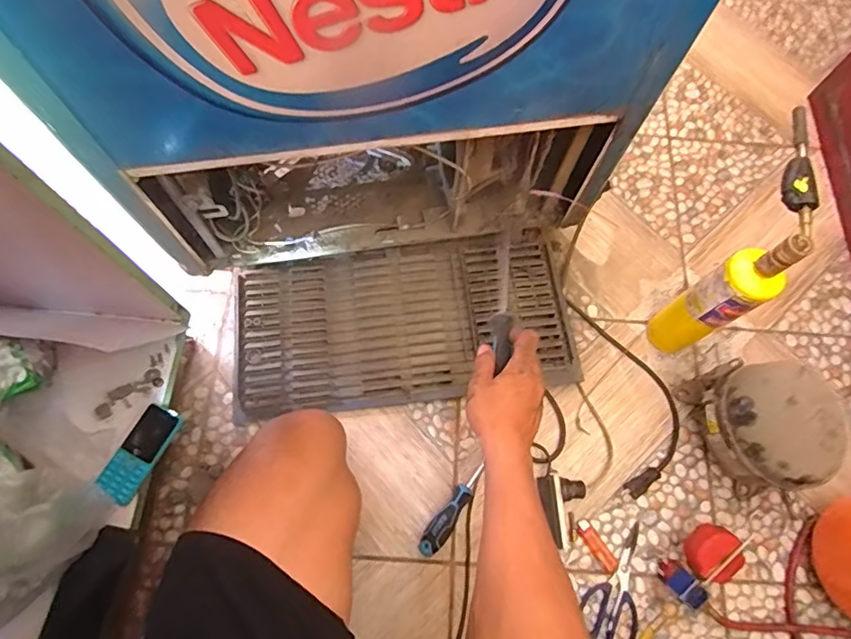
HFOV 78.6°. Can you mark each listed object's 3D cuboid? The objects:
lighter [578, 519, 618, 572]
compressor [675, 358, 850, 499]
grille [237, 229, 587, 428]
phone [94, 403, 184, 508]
[{"bbox_3d":[0.256,0.337,0.775,0.022,0.006,0.079,-35,76,-13],"label":"lighter"},{"bbox_3d":[0.481,0.152,0.753,0.127,0.180,0.186,-7,71,-5],"label":"compressor"},{"bbox_3d":[-0.040,-0.001,0.866,0.549,0.036,0.278,-6,71,-5],"label":"grille"},{"bbox_3d":[-0.372,0.172,0.676,0.054,0.013,0.123,30,72,8],"label":"phone"}]

